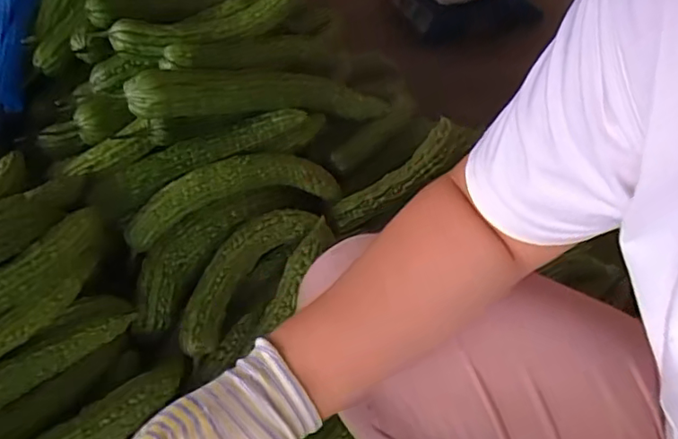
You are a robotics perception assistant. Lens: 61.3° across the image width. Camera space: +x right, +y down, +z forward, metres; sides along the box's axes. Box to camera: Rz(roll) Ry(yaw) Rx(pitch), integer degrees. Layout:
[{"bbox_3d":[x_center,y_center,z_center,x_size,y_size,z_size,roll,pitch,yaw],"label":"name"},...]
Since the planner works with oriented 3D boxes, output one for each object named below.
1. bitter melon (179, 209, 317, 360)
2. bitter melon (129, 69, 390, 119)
[{"bbox_3d":[-0.107,0.058,0.633,0.058,0.051,0.201,27,67,29],"label":"bitter melon"},{"bbox_3d":[-0.077,-0.142,0.665,0.337,0.050,0.047,-8,38,-39],"label":"bitter melon"}]

